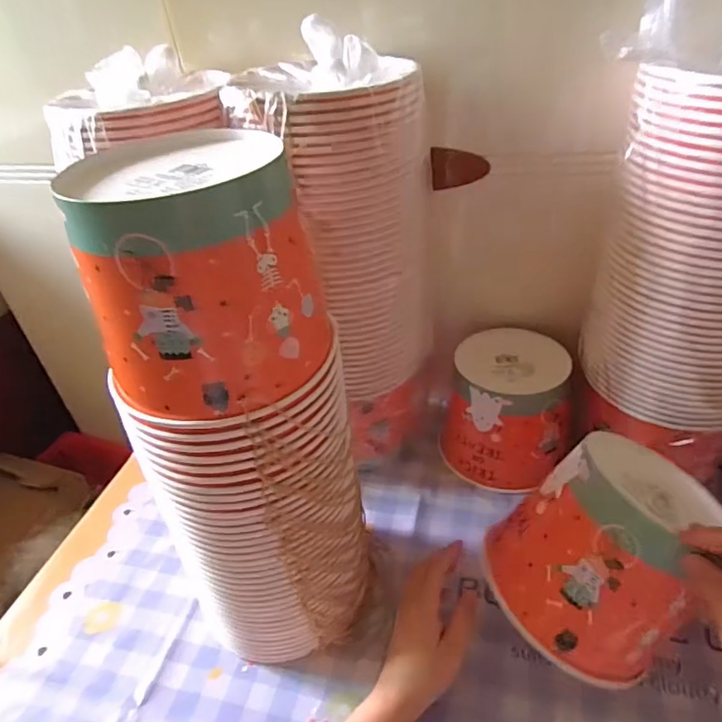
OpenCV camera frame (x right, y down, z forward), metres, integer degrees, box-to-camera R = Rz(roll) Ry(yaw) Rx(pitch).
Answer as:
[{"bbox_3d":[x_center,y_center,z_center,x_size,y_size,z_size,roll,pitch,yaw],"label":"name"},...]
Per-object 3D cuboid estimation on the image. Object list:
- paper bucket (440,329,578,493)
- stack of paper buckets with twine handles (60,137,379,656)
[{"bbox_3d":[0.176,0.055,0.651,0.137,0.122,0.148,-4,37,3],"label":"paper bucket"},{"bbox_3d":[-0.082,0.048,0.423,0.148,0.398,0.160,-8,37,-1],"label":"stack of paper buckets with twine handles"}]

